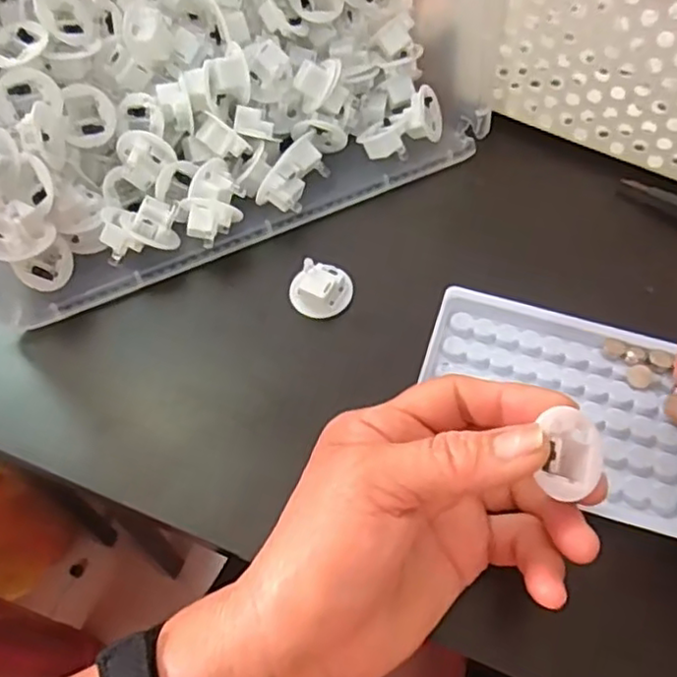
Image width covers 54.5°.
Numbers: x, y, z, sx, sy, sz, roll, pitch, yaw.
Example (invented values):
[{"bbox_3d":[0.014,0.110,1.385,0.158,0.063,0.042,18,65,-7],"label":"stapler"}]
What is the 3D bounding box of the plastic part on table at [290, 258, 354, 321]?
[{"bbox_3d":[-0.009,-0.027,0.346,0.032,0.020,0.026,-4,58,-2],"label":"plastic part on table"}]

